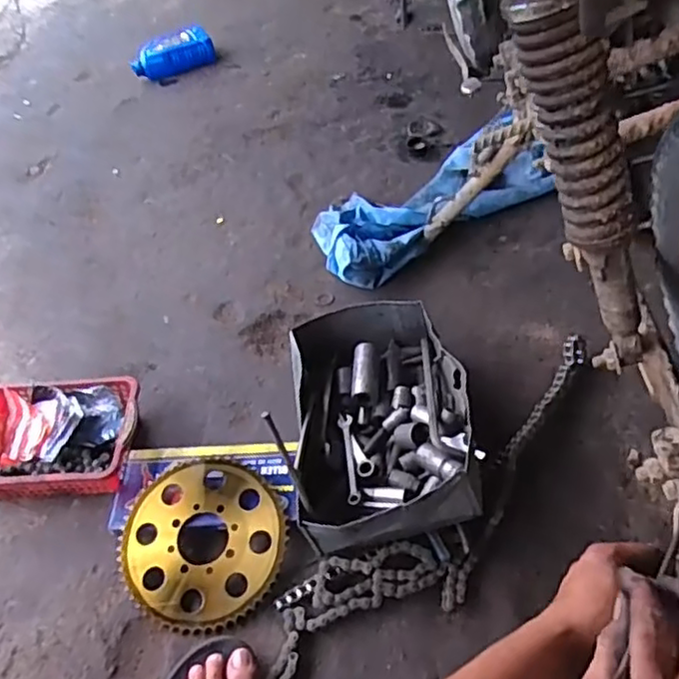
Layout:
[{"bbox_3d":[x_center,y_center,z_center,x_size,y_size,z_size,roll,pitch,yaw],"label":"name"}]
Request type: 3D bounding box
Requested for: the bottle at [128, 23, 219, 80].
[{"bbox_3d":[-0.418,-0.716,1.660,0.210,0.074,0.100,-24,51,-14],"label":"bottle"}]

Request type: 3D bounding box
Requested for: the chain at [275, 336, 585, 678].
[{"bbox_3d":[0.154,0.205,0.801,0.582,0.030,0.136,-35,54,-22],"label":"chain"}]

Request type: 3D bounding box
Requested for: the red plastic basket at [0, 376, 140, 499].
[{"bbox_3d":[-0.391,0.139,0.906,0.236,0.064,0.162,-7,49,1],"label":"red plastic basket"}]

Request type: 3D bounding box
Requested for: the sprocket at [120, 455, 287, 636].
[{"bbox_3d":[-0.167,0.245,0.803,0.199,0.011,0.199,-3,59,6],"label":"sprocket"}]

